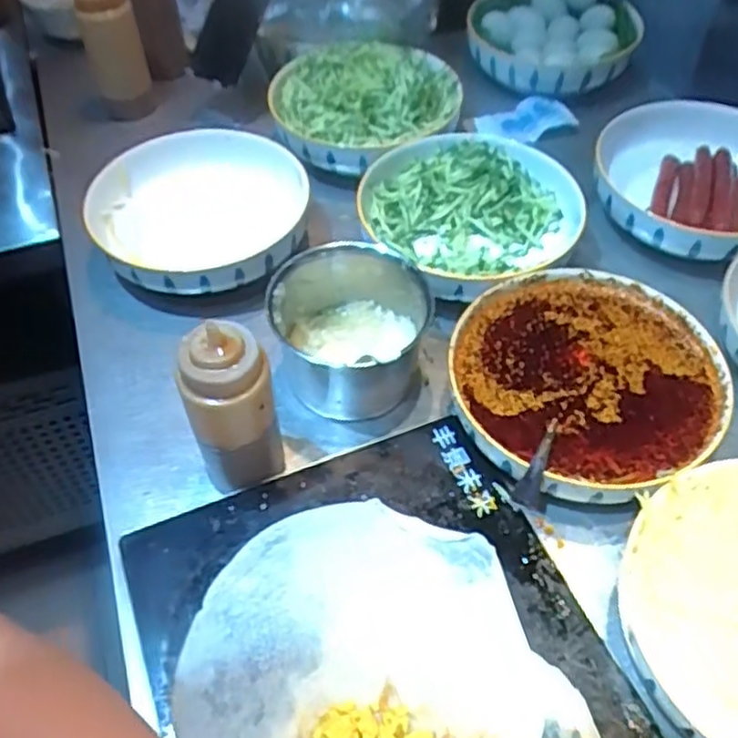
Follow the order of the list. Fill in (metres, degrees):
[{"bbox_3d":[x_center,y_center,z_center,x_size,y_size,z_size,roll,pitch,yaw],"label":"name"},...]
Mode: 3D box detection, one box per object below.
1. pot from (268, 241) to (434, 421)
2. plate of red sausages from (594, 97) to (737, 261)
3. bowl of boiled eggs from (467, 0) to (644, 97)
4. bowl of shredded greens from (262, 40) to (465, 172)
[{"bbox_3d":[-0.019,-0.033,0.662,0.128,0.100,0.128,0,53,0],"label":"pot"},{"bbox_3d":[0.367,-0.201,0.820,0.230,0.064,0.232,0,53,0],"label":"plate of red sausages"},{"bbox_3d":[0.255,-0.470,1.029,0.229,0.065,0.237,0,53,0],"label":"bowl of boiled eggs"},{"bbox_3d":[0.001,-0.330,0.893,0.228,0.060,0.213,-13,53,-9],"label":"bowl of shredded greens"}]

